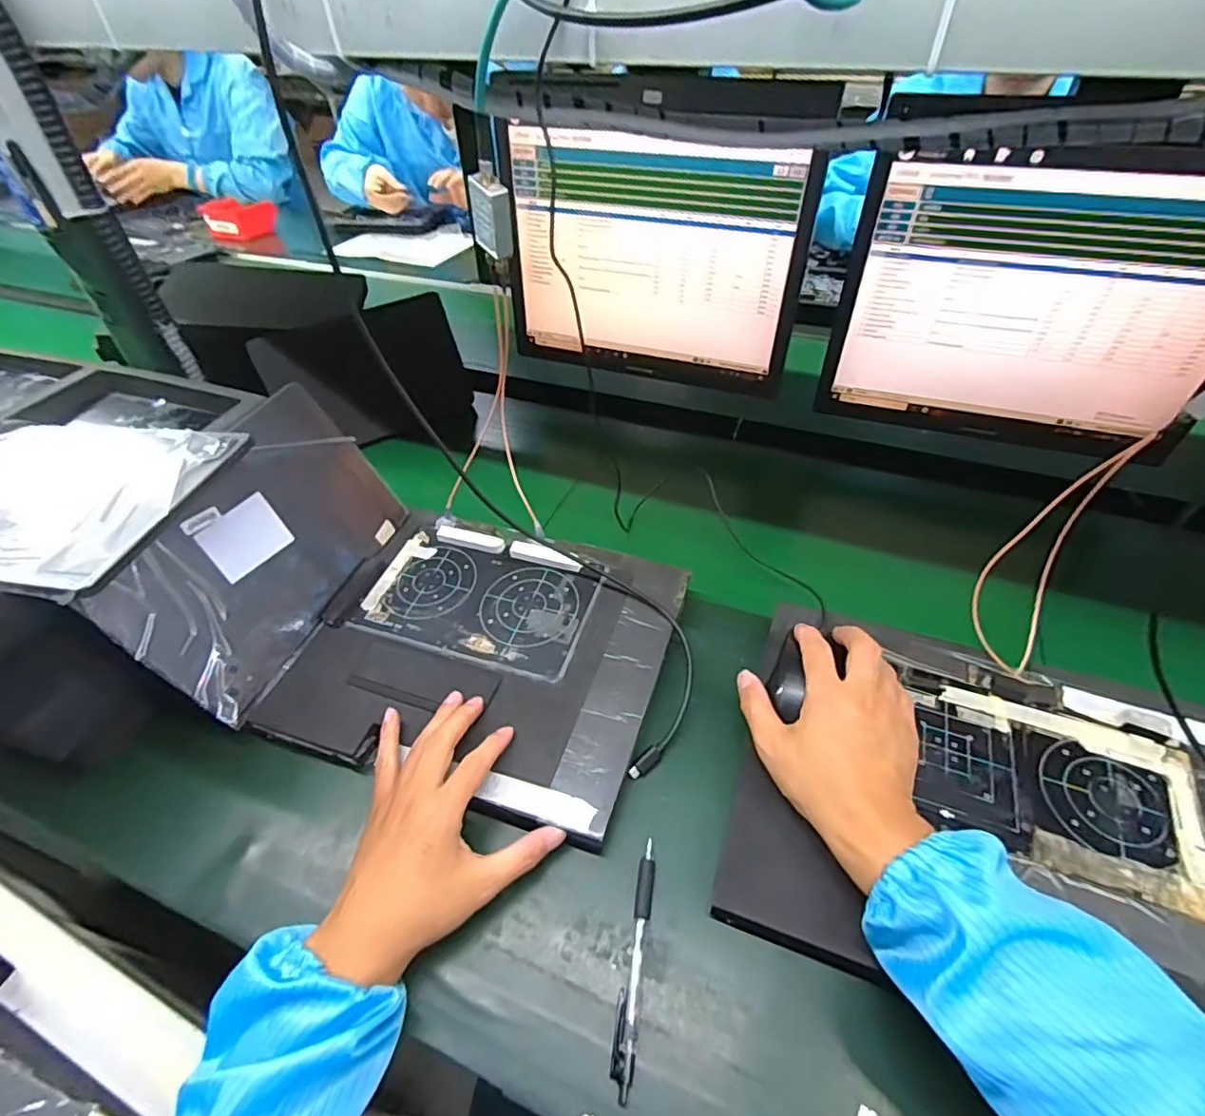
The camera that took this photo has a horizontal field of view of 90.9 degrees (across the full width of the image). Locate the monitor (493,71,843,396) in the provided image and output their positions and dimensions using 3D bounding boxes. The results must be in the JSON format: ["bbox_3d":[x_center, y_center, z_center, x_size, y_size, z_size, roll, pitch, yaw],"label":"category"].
[{"bbox_3d":[0.058,-0.365,0.724,0.370,0.291,0.055,16,48,17],"label":"monitor"}]

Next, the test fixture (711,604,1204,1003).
[{"bbox_3d":[0.300,0.180,0.416,0.394,0.054,0.270,13,48,14],"label":"test fixture"}]

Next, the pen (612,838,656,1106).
[{"bbox_3d":[0.021,0.258,0.384,0.014,0.008,0.138,6,46,8],"label":"pen"}]

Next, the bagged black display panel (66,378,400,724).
[{"bbox_3d":[-0.288,-0.012,0.513,0.011,0.159,0.260,-8,42,34],"label":"bagged black display panel"}]

